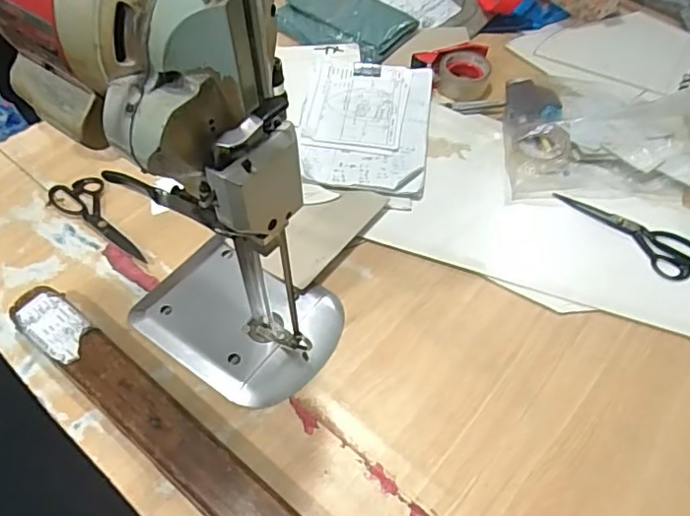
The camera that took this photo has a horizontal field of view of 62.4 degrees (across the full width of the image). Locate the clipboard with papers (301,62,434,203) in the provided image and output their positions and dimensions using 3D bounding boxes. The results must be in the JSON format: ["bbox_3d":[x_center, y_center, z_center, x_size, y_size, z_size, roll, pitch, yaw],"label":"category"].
[{"bbox_3d":[0.037,-0.231,0.972,0.211,0.028,0.312,5,54,4],"label":"clipboard with papers"}]

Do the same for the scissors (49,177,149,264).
[{"bbox_3d":[-0.361,-0.070,0.862,0.214,0.009,0.071,29,59,19],"label":"scissors"}]

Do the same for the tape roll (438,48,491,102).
[{"bbox_3d":[0.220,-0.337,1.048,0.091,0.045,0.101,13,55,10],"label":"tape roll"}]

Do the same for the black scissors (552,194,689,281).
[{"bbox_3d":[0.428,-0.049,0.850,0.081,0.014,0.216,-38,62,-24],"label":"black scissors"}]

